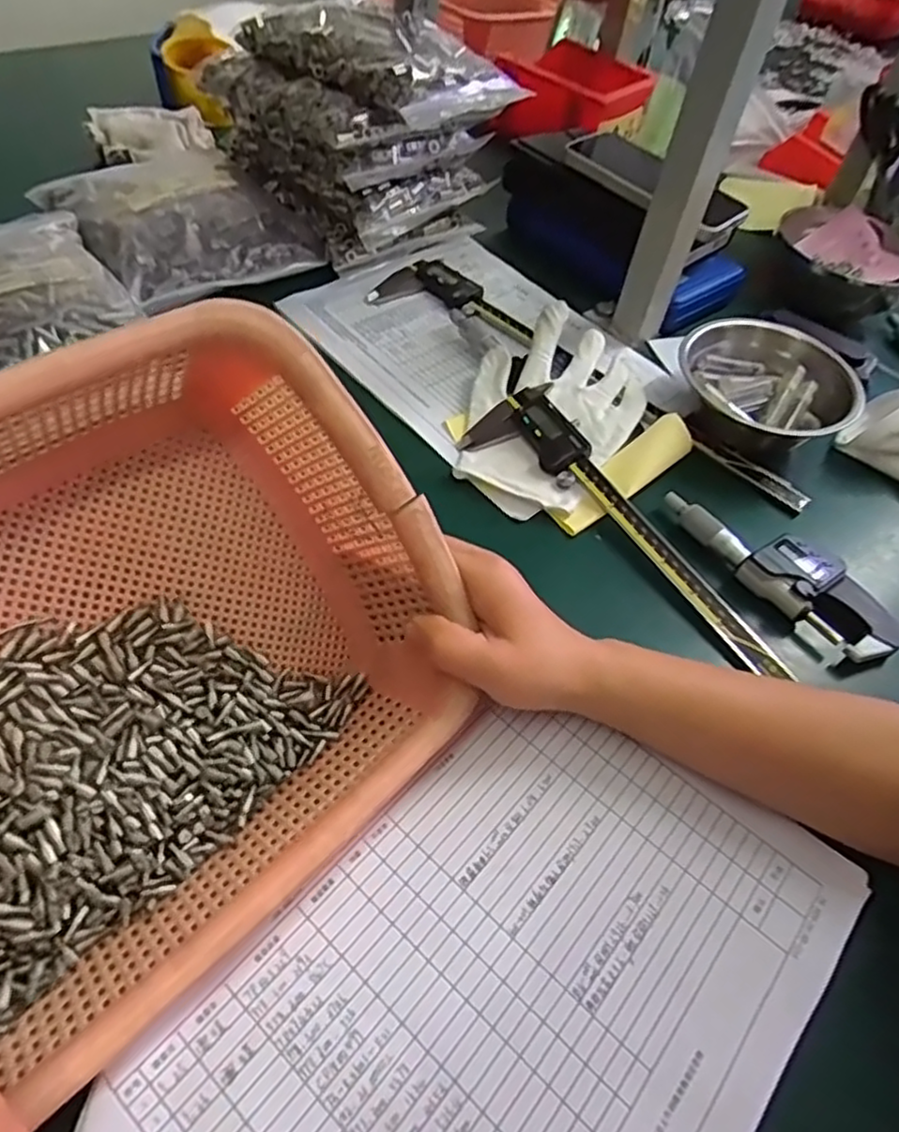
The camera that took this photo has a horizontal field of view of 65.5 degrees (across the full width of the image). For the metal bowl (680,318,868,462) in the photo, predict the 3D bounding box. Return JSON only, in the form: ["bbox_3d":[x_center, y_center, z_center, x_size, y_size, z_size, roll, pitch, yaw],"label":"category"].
[{"bbox_3d":[0.225,-0.123,0.507,0.114,0.051,0.114,2,51,-3],"label":"metal bowl"}]

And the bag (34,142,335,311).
[{"bbox_3d":[-0.230,-0.303,0.597,0.169,0.044,0.205,-31,60,-26],"label":"bag"}]

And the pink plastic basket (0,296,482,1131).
[{"bbox_3d":[-0.134,0.047,0.268,0.284,0.093,0.212,-39,96,-32],"label":"pink plastic basket"}]

